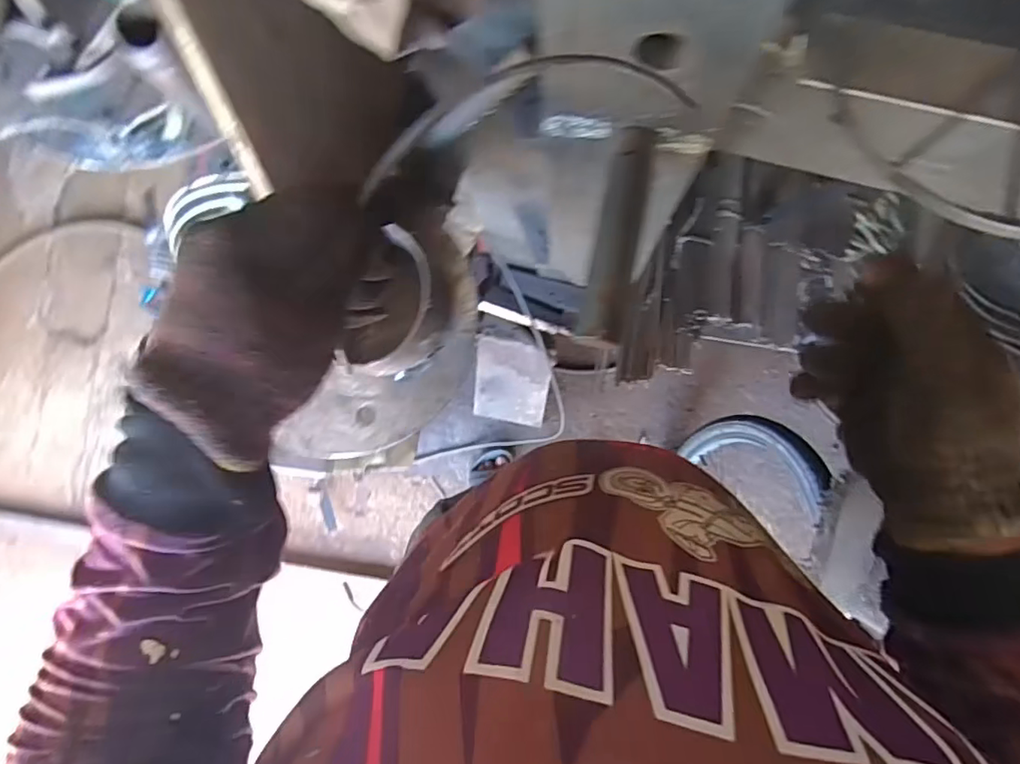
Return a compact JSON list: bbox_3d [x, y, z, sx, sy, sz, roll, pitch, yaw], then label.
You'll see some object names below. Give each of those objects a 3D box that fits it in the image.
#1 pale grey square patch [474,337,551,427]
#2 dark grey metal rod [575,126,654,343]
[{"bbox_3d":[0.003,0.003,1.176,0.154,0.222,0.018,14,44,7],"label":"pale grey square patch"},{"bbox_3d":[0.078,-0.105,0.404,0.032,0.024,0.153,10,85,7],"label":"dark grey metal rod"}]

